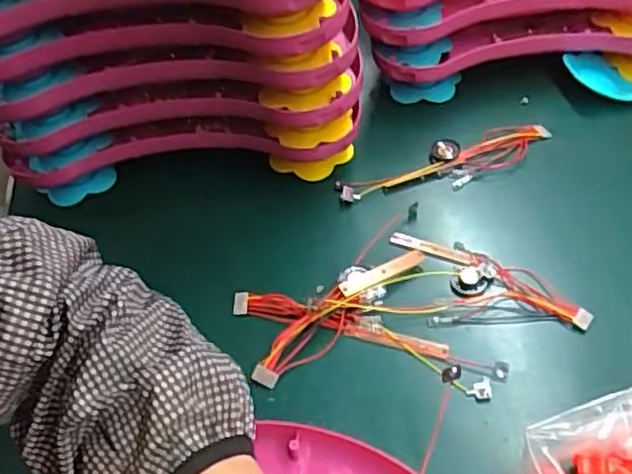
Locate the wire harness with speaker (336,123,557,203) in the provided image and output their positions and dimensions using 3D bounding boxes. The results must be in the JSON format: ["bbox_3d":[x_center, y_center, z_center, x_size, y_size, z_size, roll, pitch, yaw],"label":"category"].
[{"bbox_3d":[0.123,-0.066,0.621,0.206,0.017,0.050,-19,49,-12],"label":"wire harness with speaker"}]

